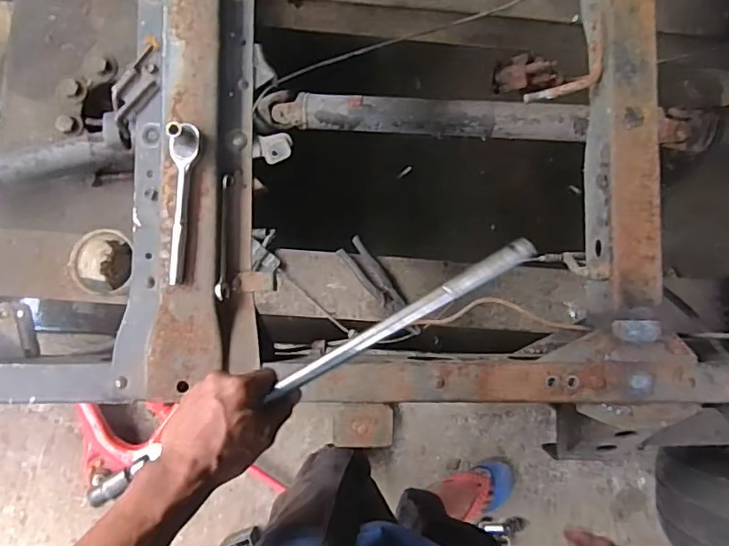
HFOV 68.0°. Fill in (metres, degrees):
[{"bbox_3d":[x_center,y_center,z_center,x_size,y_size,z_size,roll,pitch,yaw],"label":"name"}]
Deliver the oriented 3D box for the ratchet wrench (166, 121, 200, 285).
[{"bbox_3d":[-0.220,-0.082,0.635,0.029,0.046,0.186,5,86,-2],"label":"ratchet wrench"}]

